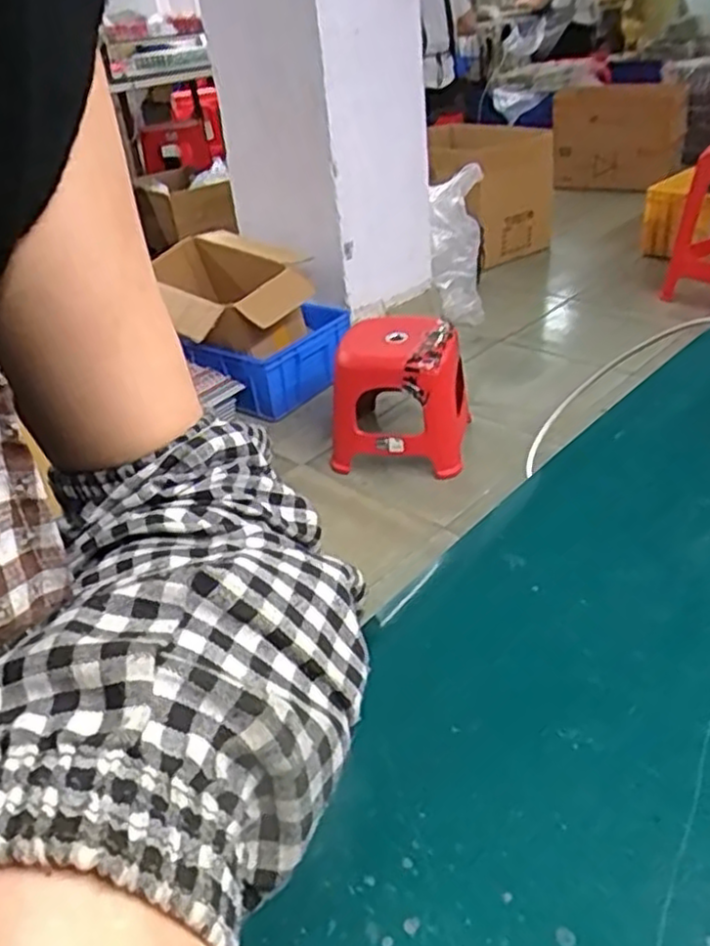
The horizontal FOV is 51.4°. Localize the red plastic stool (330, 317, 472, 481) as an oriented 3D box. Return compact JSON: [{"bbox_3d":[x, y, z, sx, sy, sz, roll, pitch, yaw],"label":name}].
[{"bbox_3d":[0.102,-0.169,1.656,0.287,0.283,0.287,0,33,11],"label":"red plastic stool"}]

